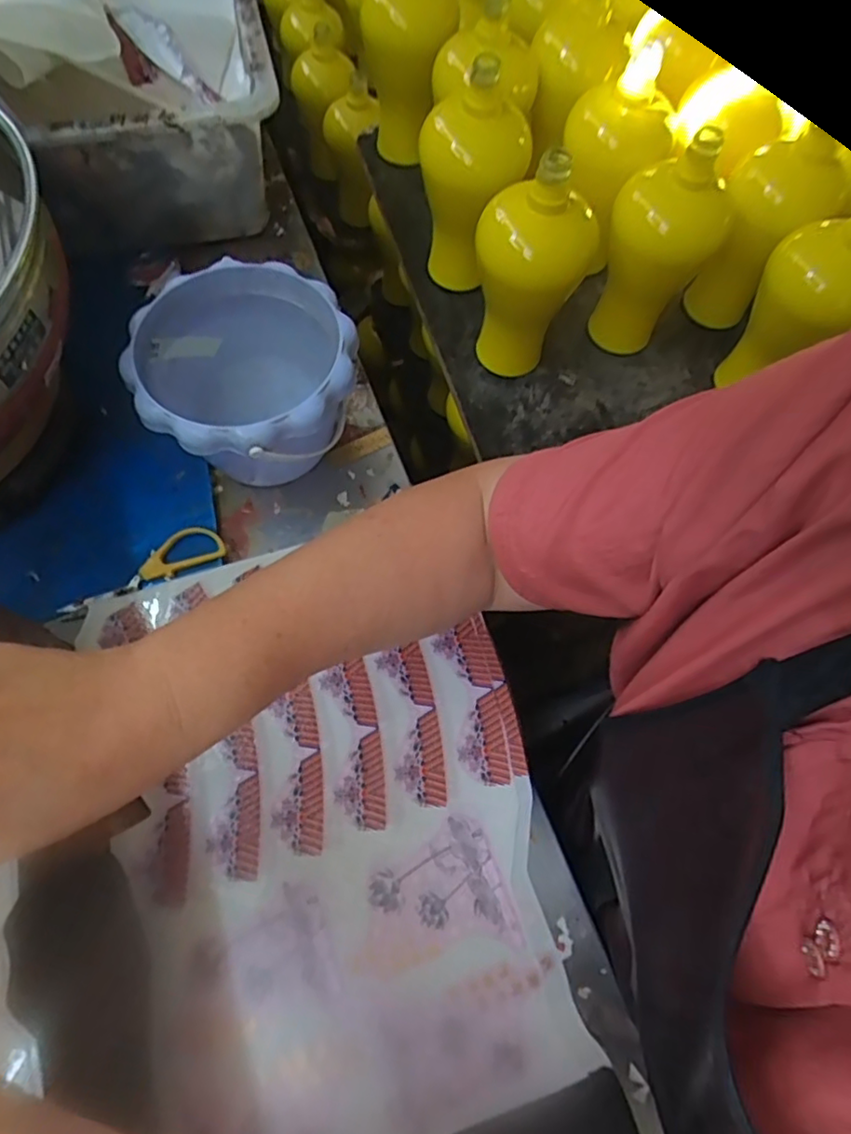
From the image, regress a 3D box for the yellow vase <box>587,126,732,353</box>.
[{"bbox_3d":[0.216,-0.288,0.593,0.098,0.214,0.101,24,66,6],"label":"yellow vase"}]

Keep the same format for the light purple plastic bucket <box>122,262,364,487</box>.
[{"bbox_3d":[-0.130,-0.130,0.474,0.149,0.118,0.148,2,66,-4],"label":"light purple plastic bucket"}]

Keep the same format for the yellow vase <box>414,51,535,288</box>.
[{"bbox_3d":[0.044,-0.372,0.603,0.101,0.206,0.096,10,66,0],"label":"yellow vase"}]

